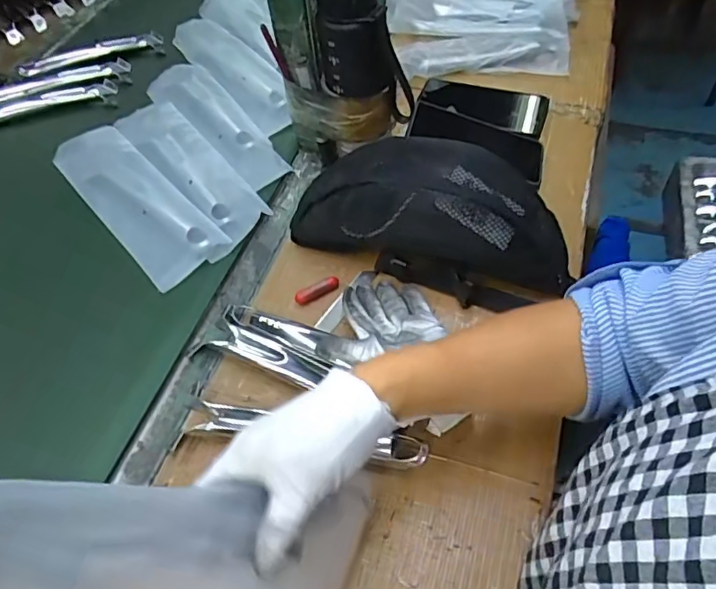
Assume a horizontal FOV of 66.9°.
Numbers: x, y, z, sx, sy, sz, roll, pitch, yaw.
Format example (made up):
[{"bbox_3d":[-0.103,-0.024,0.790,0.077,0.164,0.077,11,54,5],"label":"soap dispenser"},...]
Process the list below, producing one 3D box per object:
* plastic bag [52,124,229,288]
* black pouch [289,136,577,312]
[{"bbox_3d":[-0.268,-0.115,0.648,0.087,0.033,0.277,-38,59,-20],"label":"plastic bag"},{"bbox_3d":[0.080,-0.095,0.559,0.281,0.097,0.151,11,55,14],"label":"black pouch"}]

